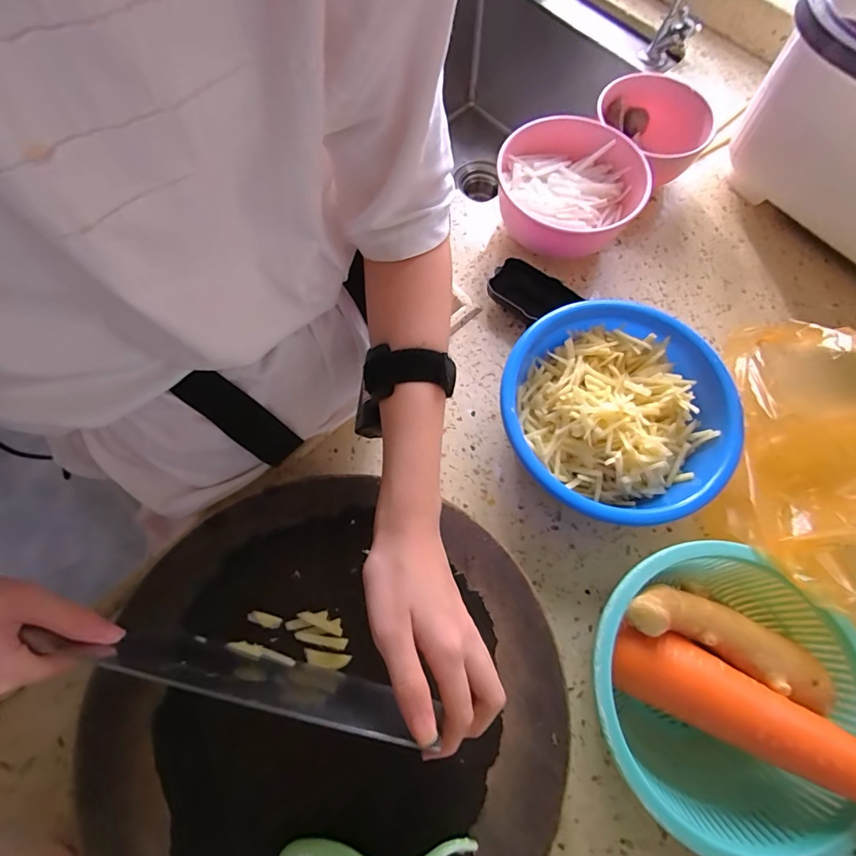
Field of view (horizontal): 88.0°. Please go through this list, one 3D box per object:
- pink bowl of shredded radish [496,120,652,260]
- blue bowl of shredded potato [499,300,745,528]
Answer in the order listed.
[{"bbox_3d":[0.149,-0.253,0.485,0.149,0.076,0.151,0,71,-1],"label":"pink bowl of shredded radish"},{"bbox_3d":[0.160,-0.011,0.401,0.190,0.073,0.191,0,71,-1],"label":"blue bowl of shredded potato"}]

